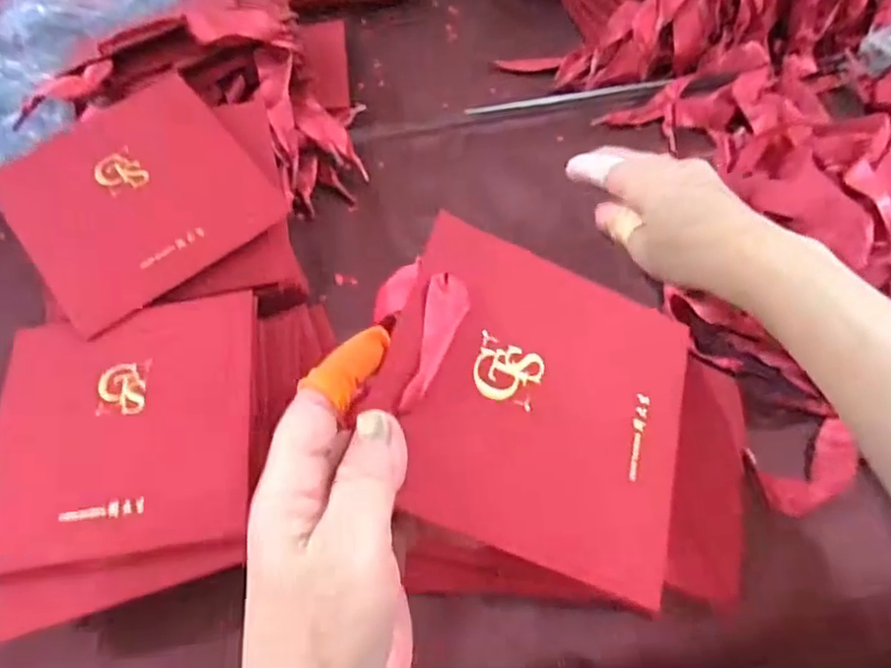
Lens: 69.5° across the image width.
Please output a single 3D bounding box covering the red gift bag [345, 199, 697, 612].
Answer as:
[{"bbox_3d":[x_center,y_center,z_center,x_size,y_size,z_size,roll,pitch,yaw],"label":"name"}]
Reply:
[{"bbox_3d":[0.039,0.023,0.282,0.142,0.009,0.140,24,62,-9],"label":"red gift bag"}]

